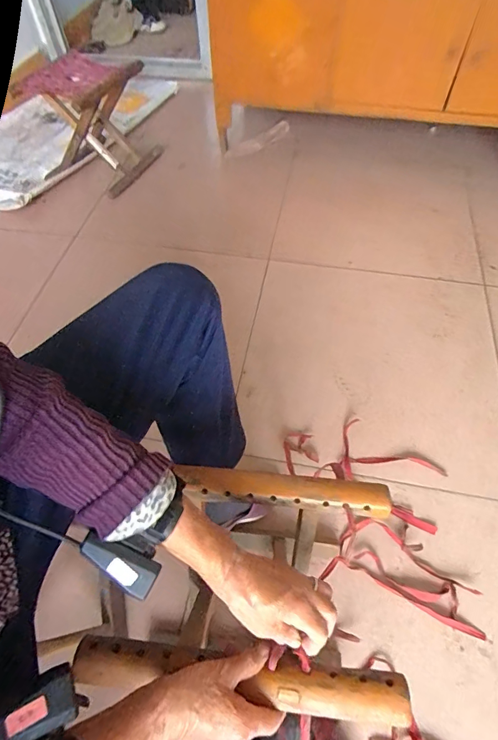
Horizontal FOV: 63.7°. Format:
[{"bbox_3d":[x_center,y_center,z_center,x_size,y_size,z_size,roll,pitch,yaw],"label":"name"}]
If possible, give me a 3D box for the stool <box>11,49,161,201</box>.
[{"bbox_3d":[-0.496,-0.807,1.303,0.267,0.282,0.309,24,61,15],"label":"stool"}]

